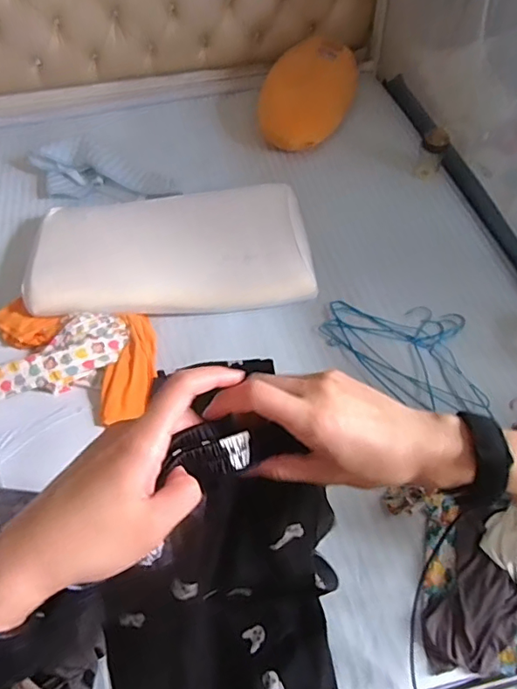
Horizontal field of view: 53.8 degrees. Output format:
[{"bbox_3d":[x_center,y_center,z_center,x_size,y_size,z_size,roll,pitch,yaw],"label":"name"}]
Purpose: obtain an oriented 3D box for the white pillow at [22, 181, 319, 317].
[{"bbox_3d":[-0.215,-0.238,1.277,0.675,0.124,0.332,-7,52,-3],"label":"white pillow"}]

